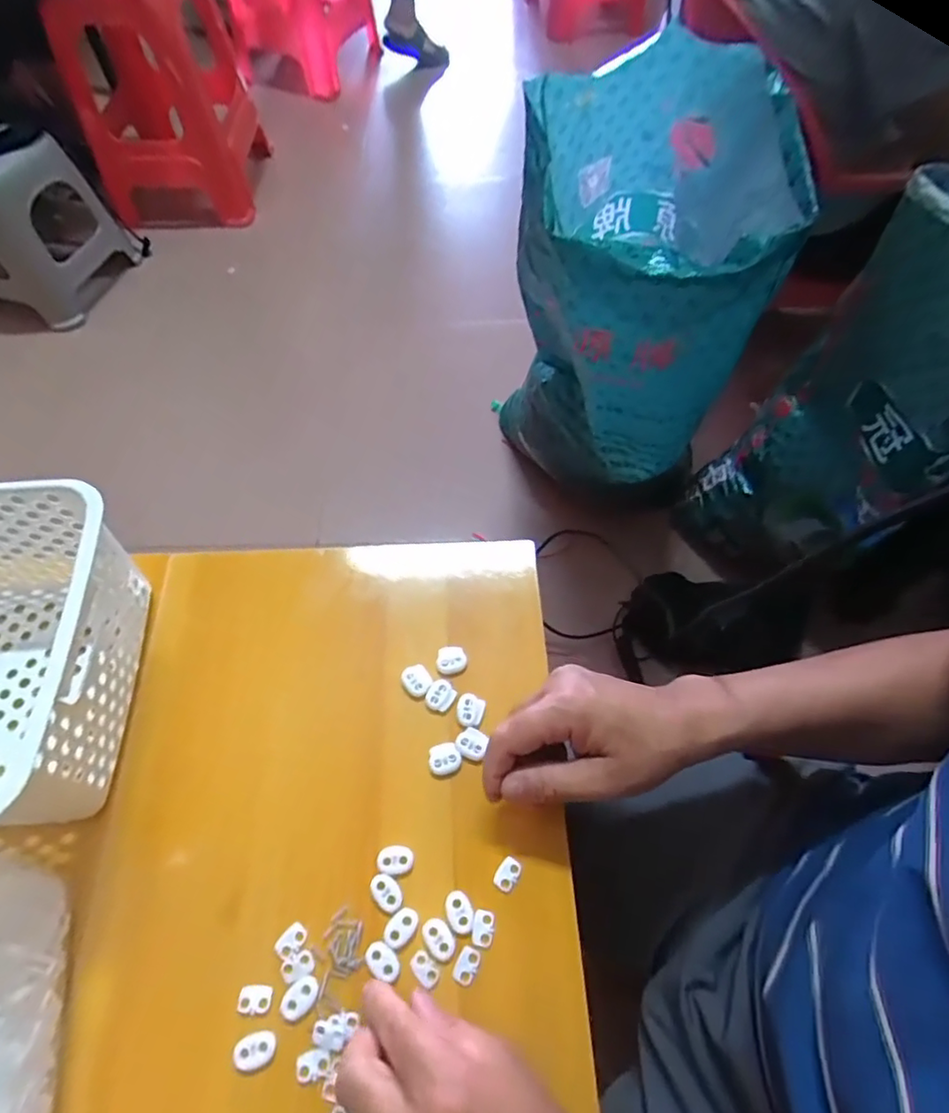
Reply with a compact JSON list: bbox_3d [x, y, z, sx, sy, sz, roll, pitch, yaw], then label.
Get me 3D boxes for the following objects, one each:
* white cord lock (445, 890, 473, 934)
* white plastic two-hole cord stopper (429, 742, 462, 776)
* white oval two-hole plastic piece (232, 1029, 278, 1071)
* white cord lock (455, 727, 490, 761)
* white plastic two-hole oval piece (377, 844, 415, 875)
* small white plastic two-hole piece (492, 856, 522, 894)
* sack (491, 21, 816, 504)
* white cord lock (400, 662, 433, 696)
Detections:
[{"bbox_3d":[-0.009,0.218,0.357,0.014,0.004,0.022,-26,64,-14],"label":"white cord lock"},{"bbox_3d":[-0.020,0.138,0.399,0.022,0.004,0.020,-13,62,-7],"label":"white plastic two-hole cord stopper"},{"bbox_3d":[-0.123,0.275,0.324,0.023,0.004,0.016,-15,62,-9],"label":"white oval two-hole plastic piece"},{"bbox_3d":[-0.002,0.130,0.405,0.021,0.004,0.019,26,64,14],"label":"white cord lock"},{"bbox_3d":[-0.050,0.194,0.372,0.023,0.004,0.016,2,61,1],"label":"white plastic two-hole oval piece"},{"bbox_3d":[0.021,0.202,0.370,0.014,0.004,0.020,29,65,15],"label":"small white plastic two-hole piece"},{"bbox_3d":[0.195,-0.328,0.819,0.280,0.514,0.347,0,61,0],"label":"sack"},{"bbox_3d":[-0.042,0.090,0.427,0.019,0.005,0.022,-34,66,-18],"label":"white cord lock"}]

